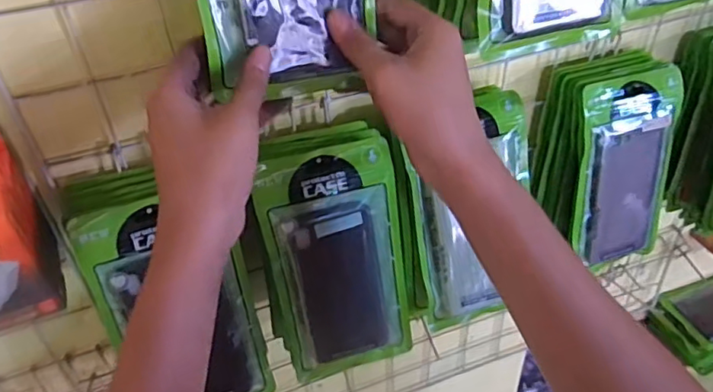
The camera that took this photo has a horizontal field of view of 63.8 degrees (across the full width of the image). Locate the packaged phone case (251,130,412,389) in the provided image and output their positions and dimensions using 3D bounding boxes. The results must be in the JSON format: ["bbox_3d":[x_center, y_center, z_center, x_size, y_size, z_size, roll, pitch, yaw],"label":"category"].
[{"bbox_3d":[-0.014,0.061,0.486,0.109,0.205,0.016,-14,23,-11],"label":"packaged phone case"}]

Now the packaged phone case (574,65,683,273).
[{"bbox_3d":[0.272,-0.020,0.576,0.109,0.202,0.015,-14,27,-14],"label":"packaged phone case"}]

